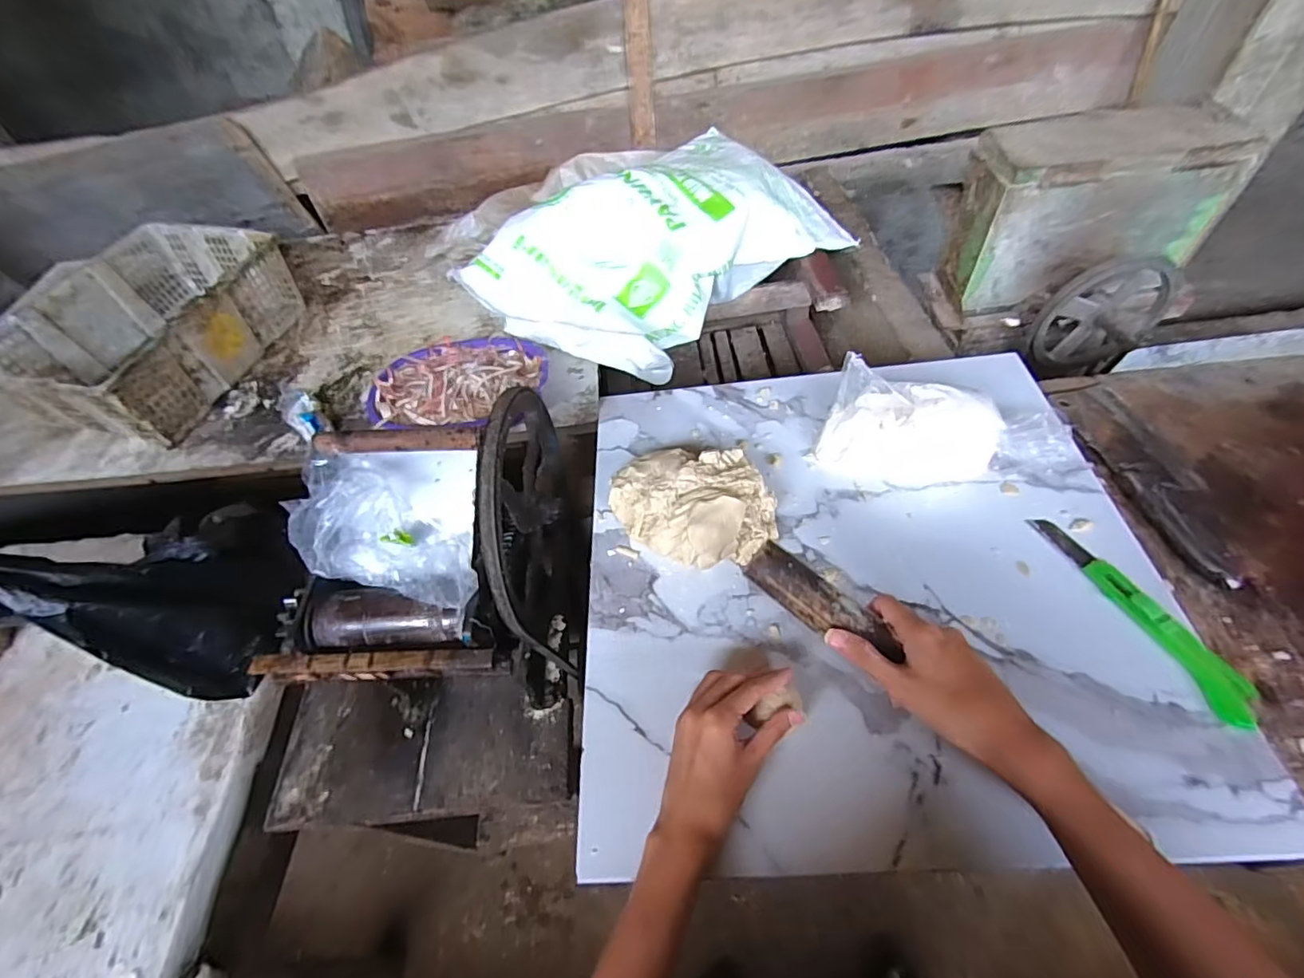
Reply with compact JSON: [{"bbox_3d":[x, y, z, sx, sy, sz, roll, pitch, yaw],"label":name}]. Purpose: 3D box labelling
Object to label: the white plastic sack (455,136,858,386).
[{"bbox_3d":[0.026,-0.475,1.072,0.683,0.192,0.397,-36,58,-20],"label":"white plastic sack"}]

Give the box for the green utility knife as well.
[{"bbox_3d":[0.403,0.095,0.463,0.035,0.020,0.195,-18,54,-8],"label":"green utility knife"}]

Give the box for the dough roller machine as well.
[{"bbox_3d":[-0.228,0.080,0.625,0.237,0.346,0.274,-3,53,3],"label":"dough roller machine"}]

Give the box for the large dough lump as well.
[{"bbox_3d":[0.043,0.006,0.549,0.134,0.065,0.160,-36,58,-20],"label":"large dough lump"}]

